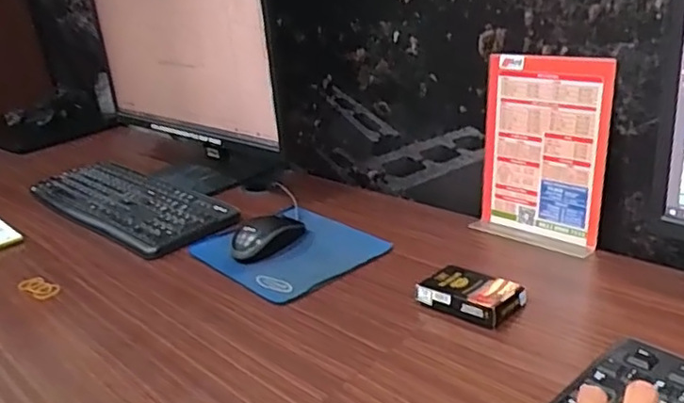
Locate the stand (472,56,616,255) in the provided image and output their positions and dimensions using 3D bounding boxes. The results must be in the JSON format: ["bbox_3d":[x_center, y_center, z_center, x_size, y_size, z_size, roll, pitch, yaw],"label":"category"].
[{"bbox_3d":[0.229,-0.054,0.719,0.151,0.210,0.052,15,32,41],"label":"stand"}]

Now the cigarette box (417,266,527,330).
[{"bbox_3d":[0.129,0.092,0.618,0.087,0.025,0.065,13,31,38],"label":"cigarette box"}]

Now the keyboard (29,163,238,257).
[{"bbox_3d":[-0.338,0.004,0.970,0.157,0.028,0.452,-26,29,-37],"label":"keyboard"}]

